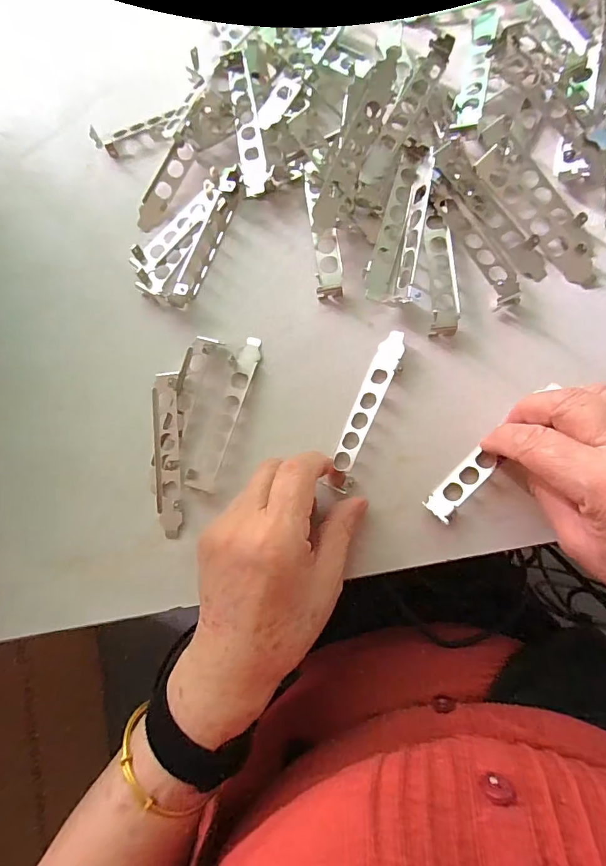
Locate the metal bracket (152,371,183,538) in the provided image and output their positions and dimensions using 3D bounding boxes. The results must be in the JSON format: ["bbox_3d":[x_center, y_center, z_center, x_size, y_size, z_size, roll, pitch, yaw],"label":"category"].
[{"bbox_3d":[-0.100,0.015,0.324,0.021,0.015,0.119,-3,84,7],"label":"metal bracket"}]

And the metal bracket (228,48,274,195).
[{"bbox_3d":[-0.043,-0.243,0.350,0.024,0.011,0.113,-11,83,6],"label":"metal bracket"}]

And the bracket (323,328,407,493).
[{"bbox_3d":[0.045,-0.016,0.313,0.020,0.011,0.119,22,85,9],"label":"bracket"}]

